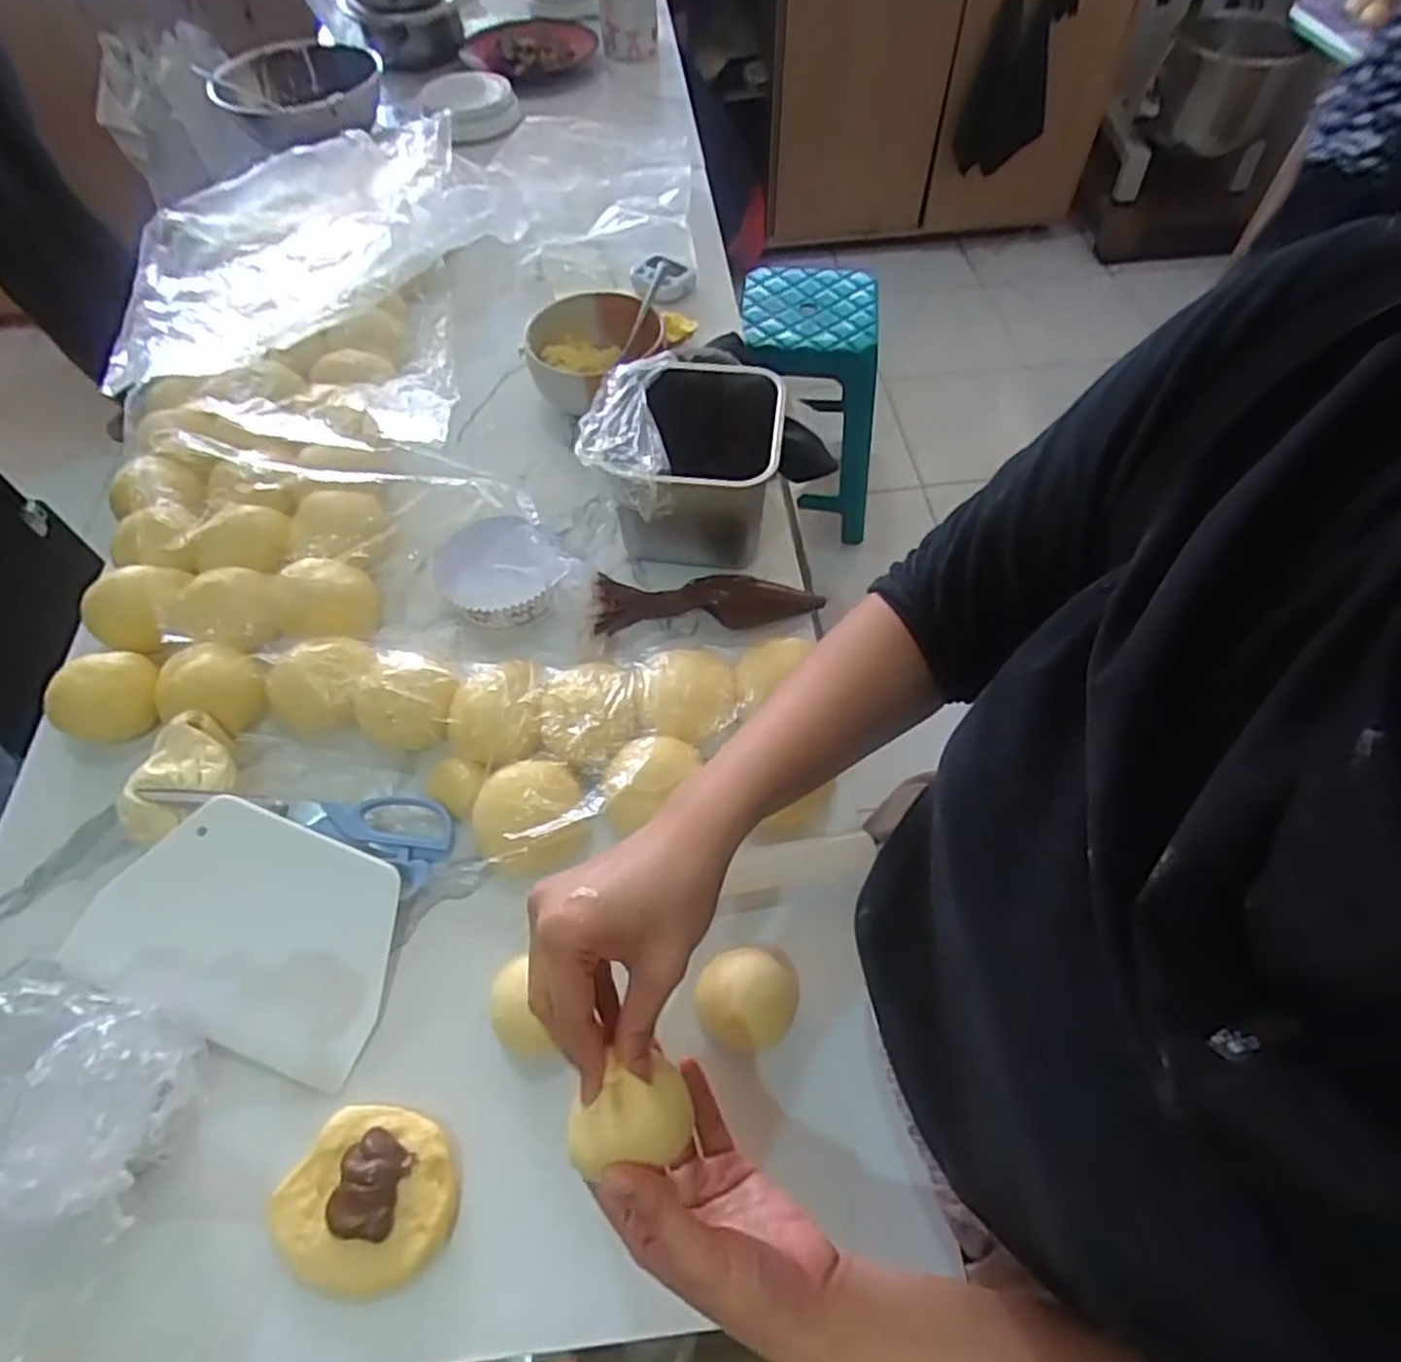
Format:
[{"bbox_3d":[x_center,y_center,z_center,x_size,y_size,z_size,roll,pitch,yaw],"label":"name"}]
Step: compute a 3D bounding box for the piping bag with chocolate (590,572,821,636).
[{"bbox_3d":[0.007,-0.065,0.607,0.178,0.038,0.034,-6,61,-4],"label":"piping bag with chocolate"}]

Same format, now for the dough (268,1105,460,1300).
[{"bbox_3d":[-0.177,0.277,0.405,0.087,0.015,0.085,27,64,14],"label":"dough"}]

